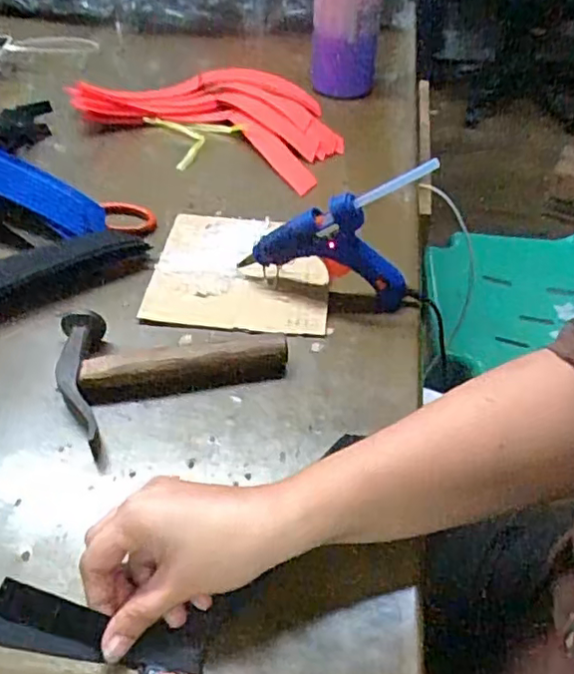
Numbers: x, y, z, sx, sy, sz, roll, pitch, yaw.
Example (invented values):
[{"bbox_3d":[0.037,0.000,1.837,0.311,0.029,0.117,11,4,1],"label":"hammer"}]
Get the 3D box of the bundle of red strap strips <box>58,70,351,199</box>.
[{"bbox_3d":[-0.084,-0.296,0.780,0.327,0.047,0.229,14,45,14],"label":"bundle of red strap strips"}]

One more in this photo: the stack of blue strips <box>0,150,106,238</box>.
[{"bbox_3d":[-0.274,-0.151,0.574,0.213,0.032,0.064,23,47,-1],"label":"stack of blue strips"}]

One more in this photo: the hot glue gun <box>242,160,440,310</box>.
[{"bbox_3d":[0.035,-0.087,0.499,0.146,0.120,0.028,9,45,4],"label":"hot glue gun"}]

